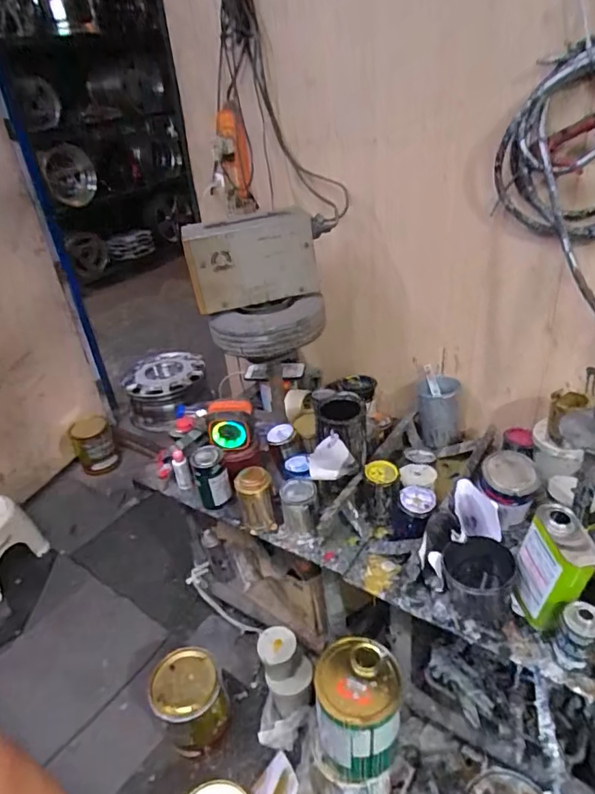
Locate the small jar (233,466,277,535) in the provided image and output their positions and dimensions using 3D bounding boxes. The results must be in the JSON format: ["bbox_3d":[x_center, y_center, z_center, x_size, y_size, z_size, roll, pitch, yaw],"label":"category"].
[{"bbox_3d":[-0.088,0.222,1.110,0.076,0.126,0.076,-12,31,-8],"label":"small jar"}]

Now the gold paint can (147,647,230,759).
[{"bbox_3d":[-0.257,0.736,1.258,0.164,0.181,0.171,-18,32,-16],"label":"gold paint can"}]

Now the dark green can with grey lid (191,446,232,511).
[{"bbox_3d":[-0.193,0.182,1.173,0.076,0.122,0.091,-16,32,-14],"label":"dark green can with grey lid"}]

